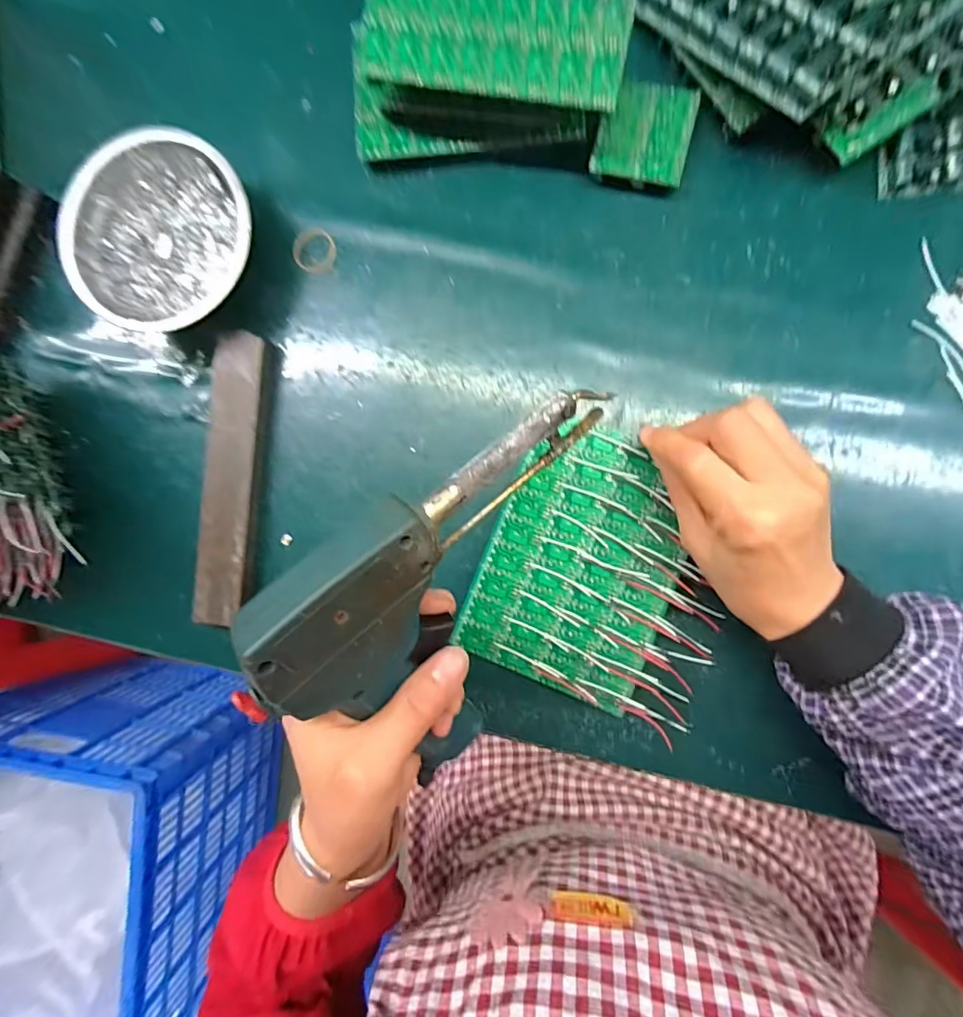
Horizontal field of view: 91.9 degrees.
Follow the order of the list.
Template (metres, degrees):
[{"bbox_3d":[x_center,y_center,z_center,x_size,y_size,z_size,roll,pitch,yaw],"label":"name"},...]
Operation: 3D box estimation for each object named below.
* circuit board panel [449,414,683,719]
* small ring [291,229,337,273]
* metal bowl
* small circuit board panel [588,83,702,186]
[{"bbox_3d":[0.064,0.035,0.299,0.118,0.005,0.162,21,93,5],"label":"circuit board panel"},{"bbox_3d":[-0.117,-0.181,0.325,0.029,0.004,0.030,0,91,6],"label":"small ring"},{"bbox_3d":[-0.211,-0.184,0.312,0.123,0.048,0.120,0,91,6],"label":"metal bowl"},{"bbox_3d":[0.102,-0.235,0.294,0.057,0.012,0.054,11,92,6],"label":"small circuit board panel"}]

